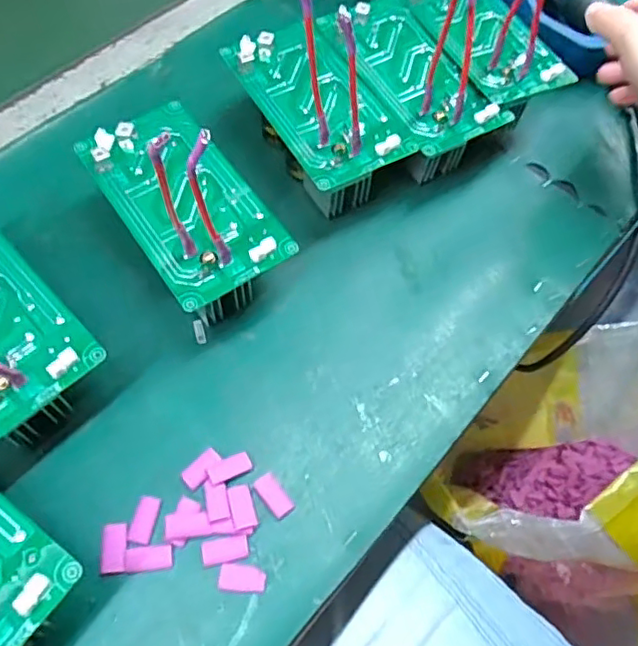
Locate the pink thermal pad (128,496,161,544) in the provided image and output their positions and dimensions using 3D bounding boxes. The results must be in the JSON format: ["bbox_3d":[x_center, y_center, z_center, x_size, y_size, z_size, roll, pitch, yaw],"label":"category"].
[{"bbox_3d":[-0.098,0.111,0.335,0.011,0.005,0.025,11,62,3],"label":"pink thermal pad"}]

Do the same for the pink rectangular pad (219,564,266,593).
[{"bbox_3d":[-0.041,0.138,0.321,0.024,0.004,0.013,5,62,0],"label":"pink rectangular pad"}]

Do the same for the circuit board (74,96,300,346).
[{"bbox_3d":[-0.088,-0.071,0.398,0.081,0.065,0.152,-31,67,-18],"label":"circuit board"}]

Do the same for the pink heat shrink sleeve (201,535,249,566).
[{"bbox_3d":[-0.052,0.125,0.327,0.025,0.004,0.012,-7,62,-7],"label":"pink heat shrink sleeve"}]

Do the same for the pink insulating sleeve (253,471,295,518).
[{"bbox_3d":[-0.026,0.099,0.342,0.013,0.004,0.026,-33,68,-18],"label":"pink insulating sleeve"}]

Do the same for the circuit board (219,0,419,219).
[{"bbox_3d":[0.003,-0.172,0.411,0.091,0.140,0.151,-26,66,-16],"label":"circuit board"}]

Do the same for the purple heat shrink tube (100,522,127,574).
[{"bbox_3d":[-0.113,0.124,0.327,0.013,0.005,0.025,-6,62,-6],"label":"purple heat shrink tube"}]

